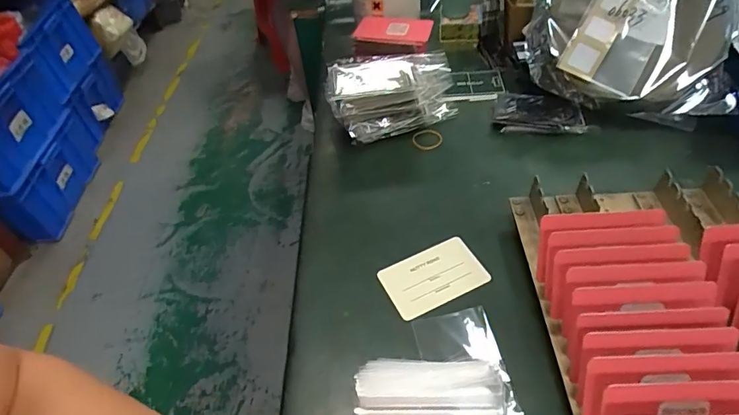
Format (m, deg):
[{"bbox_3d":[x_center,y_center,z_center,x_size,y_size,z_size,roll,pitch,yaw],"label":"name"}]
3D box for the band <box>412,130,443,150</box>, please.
[{"bbox_3d":[0.065,-0.076,0.518,0.034,0.004,0.028,-1,59,9],"label":"band"}]

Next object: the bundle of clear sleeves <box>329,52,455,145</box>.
[{"bbox_3d":[0.024,-0.134,0.531,0.137,0.066,0.101,-15,48,-7],"label":"bundle of clear sleeves"}]

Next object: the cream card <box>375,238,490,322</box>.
[{"bbox_3d":[0.055,0.059,0.396,0.085,0.004,0.053,-22,49,-13],"label":"cream card"}]

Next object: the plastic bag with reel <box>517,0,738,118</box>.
[{"bbox_3d":[0.286,-0.241,0.505,0.201,0.061,0.270,6,84,18],"label":"plastic bag with reel"}]

